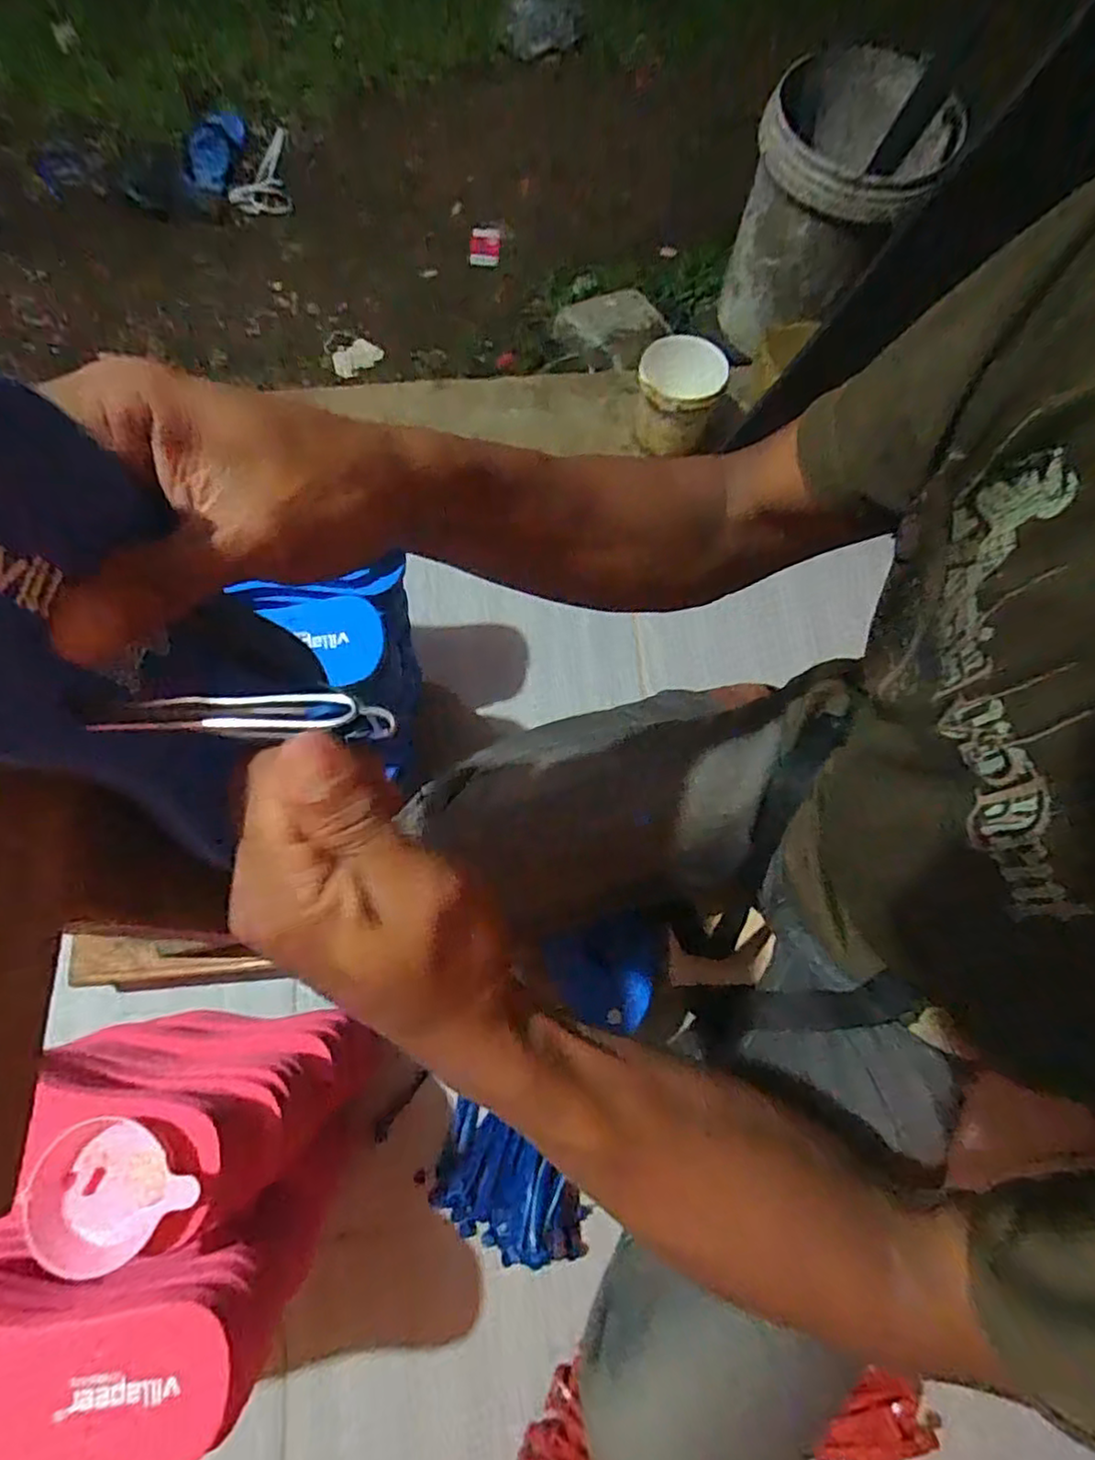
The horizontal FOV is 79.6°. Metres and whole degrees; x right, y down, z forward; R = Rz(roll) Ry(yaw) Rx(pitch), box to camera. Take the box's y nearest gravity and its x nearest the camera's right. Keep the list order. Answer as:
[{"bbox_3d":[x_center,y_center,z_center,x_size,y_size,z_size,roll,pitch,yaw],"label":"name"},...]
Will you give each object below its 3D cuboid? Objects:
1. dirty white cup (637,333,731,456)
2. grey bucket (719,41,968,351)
[{"bbox_3d":[0.198,-0.504,1.002,0.123,0.132,0.137,18,74,3],"label":"dirty white cup"},{"bbox_3d":[0.482,-0.903,1.145,0.267,0.340,0.304,21,74,4],"label":"grey bucket"}]

